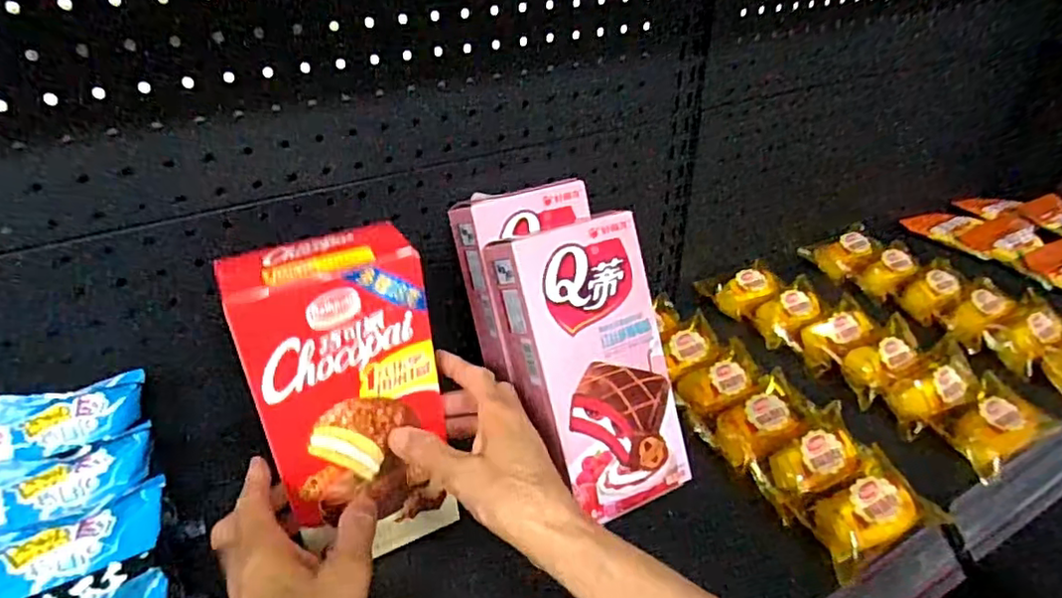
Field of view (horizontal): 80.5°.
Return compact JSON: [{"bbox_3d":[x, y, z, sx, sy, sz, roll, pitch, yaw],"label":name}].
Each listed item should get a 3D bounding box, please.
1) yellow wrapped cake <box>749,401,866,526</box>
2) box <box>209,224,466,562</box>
[{"bbox_3d":[0.243,0.135,0.531,0.111,0.036,0.065,-18,35,-25],"label":"yellow wrapped cake"},{"bbox_3d":[-0.128,0.073,0.445,0.116,0.226,0.069,-16,34,-22],"label":"box"}]

